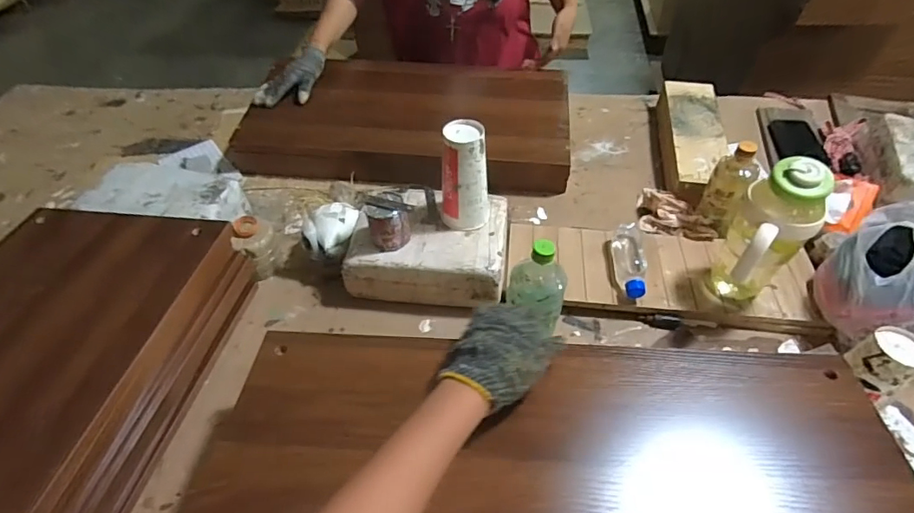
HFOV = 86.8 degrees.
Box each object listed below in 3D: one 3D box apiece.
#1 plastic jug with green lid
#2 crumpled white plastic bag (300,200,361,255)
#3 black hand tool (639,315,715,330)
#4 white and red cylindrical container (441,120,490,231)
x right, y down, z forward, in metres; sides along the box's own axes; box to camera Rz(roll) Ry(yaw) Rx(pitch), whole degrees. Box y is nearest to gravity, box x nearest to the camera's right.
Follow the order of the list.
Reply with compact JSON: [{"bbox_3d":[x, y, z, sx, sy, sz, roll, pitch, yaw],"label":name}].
[{"bbox_3d":[0.451,-0.019,0.717,0.093,0.232,0.116,32,56,26],"label":"plastic jug with green lid"},{"bbox_3d":[-0.220,-0.054,0.856,0.089,0.041,0.102,30,55,25],"label":"crumpled white plastic bag"},{"bbox_3d":[0.373,0.110,0.807,0.127,0.016,0.023,0,48,0],"label":"black hand tool"},{"bbox_3d":[0.014,-0.128,0.785,0.077,0.163,0.075,0,48,0],"label":"white and red cylindrical container"}]

